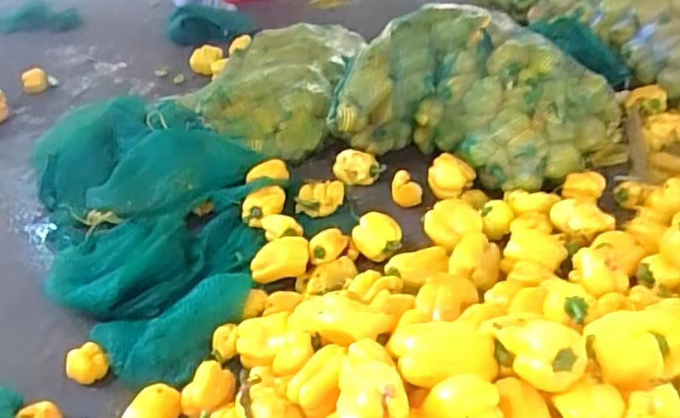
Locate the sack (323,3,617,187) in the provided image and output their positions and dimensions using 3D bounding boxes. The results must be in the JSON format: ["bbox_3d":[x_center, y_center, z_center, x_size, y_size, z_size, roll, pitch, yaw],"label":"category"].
[{"bbox_3d":[0.308,-0.272,1.485,0.638,0.271,0.375,5,33,17],"label":"sack"}]

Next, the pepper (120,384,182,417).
[{"bbox_3d":[-0.276,0.307,0.948,0.064,0.053,0.092,19,39,35],"label":"pepper"}]

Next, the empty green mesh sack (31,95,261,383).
[{"bbox_3d":[-0.422,-0.031,1.410,0.475,0.166,1.009,-16,32,-16],"label":"empty green mesh sack"}]

